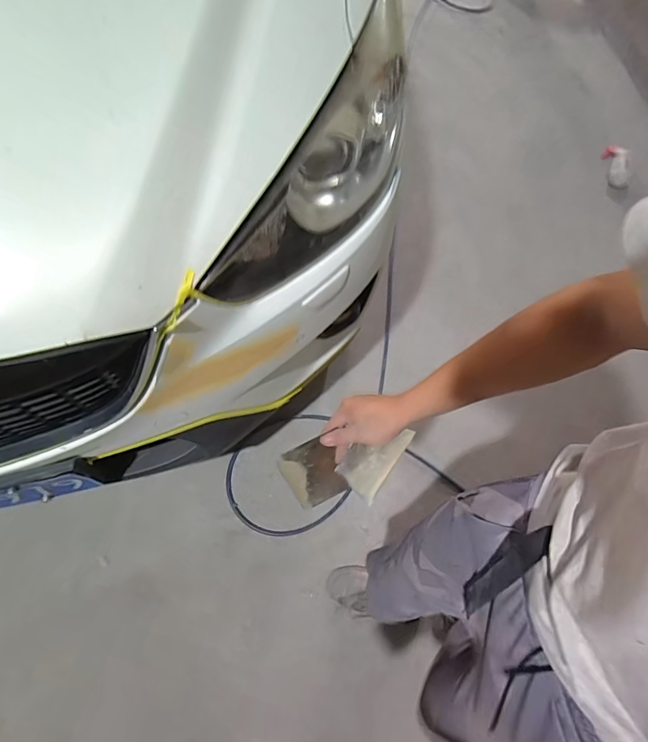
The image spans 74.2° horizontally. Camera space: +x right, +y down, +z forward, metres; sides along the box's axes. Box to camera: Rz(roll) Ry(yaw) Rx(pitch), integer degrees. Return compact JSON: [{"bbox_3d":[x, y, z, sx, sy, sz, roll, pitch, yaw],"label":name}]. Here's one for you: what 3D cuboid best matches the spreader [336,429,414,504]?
[{"bbox_3d":[0.066,0.113,0.574,0.066,0.010,0.106,23,64,32],"label":"spreader"}]

